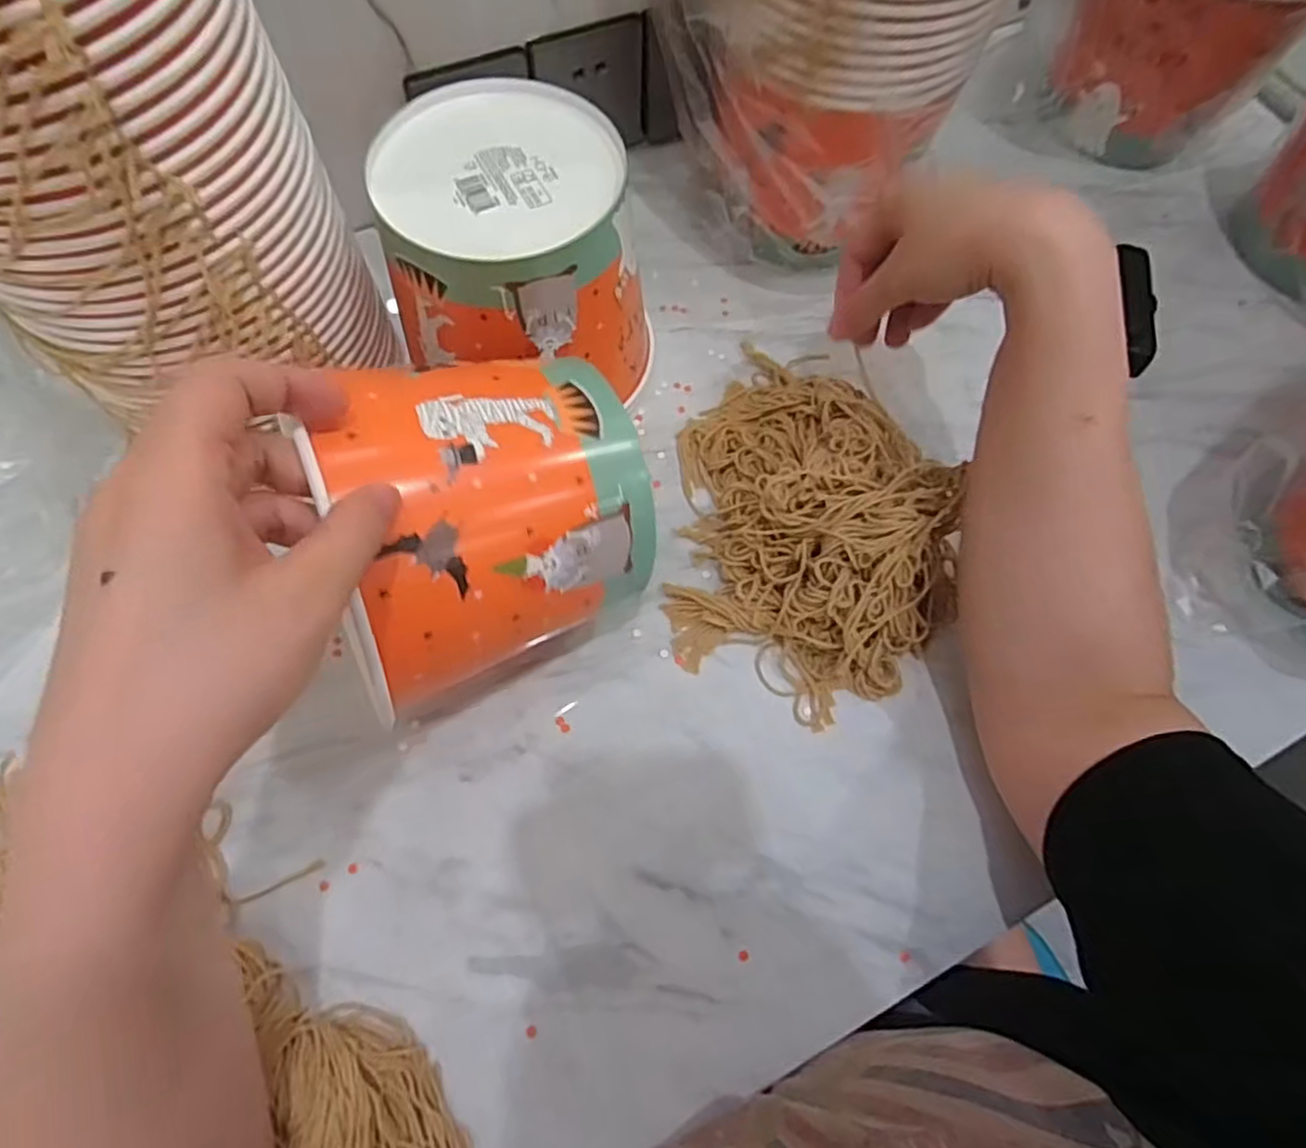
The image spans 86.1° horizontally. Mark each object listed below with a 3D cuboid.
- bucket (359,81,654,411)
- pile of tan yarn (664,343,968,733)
[{"bbox_3d":[-0.075,-0.175,0.417,0.137,0.140,0.134,1,68,-2],"label":"bucket"},{"bbox_3d":[0.102,-0.039,0.408,0.169,0.067,0.218,12,68,3],"label":"pile of tan yarn"}]

